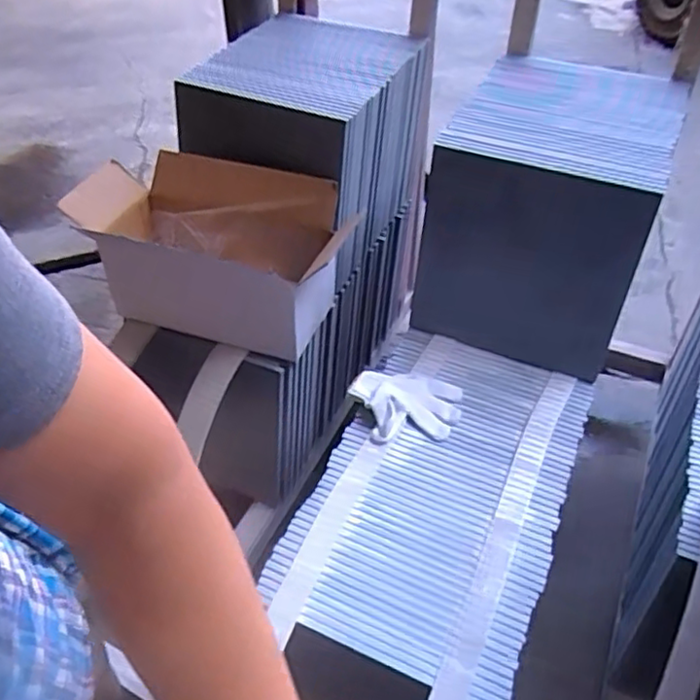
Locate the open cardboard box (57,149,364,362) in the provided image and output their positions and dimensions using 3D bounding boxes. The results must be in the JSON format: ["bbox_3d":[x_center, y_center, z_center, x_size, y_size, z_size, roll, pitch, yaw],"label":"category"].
[{"bbox_3d":[-0.201,-0.147,1.041,0.395,0.185,0.238,16,47,16],"label":"open cardboard box"}]

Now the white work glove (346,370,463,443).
[{"bbox_3d":[0.080,0.077,0.944,0.157,0.034,0.115,2,45,2],"label":"white work glove"}]

